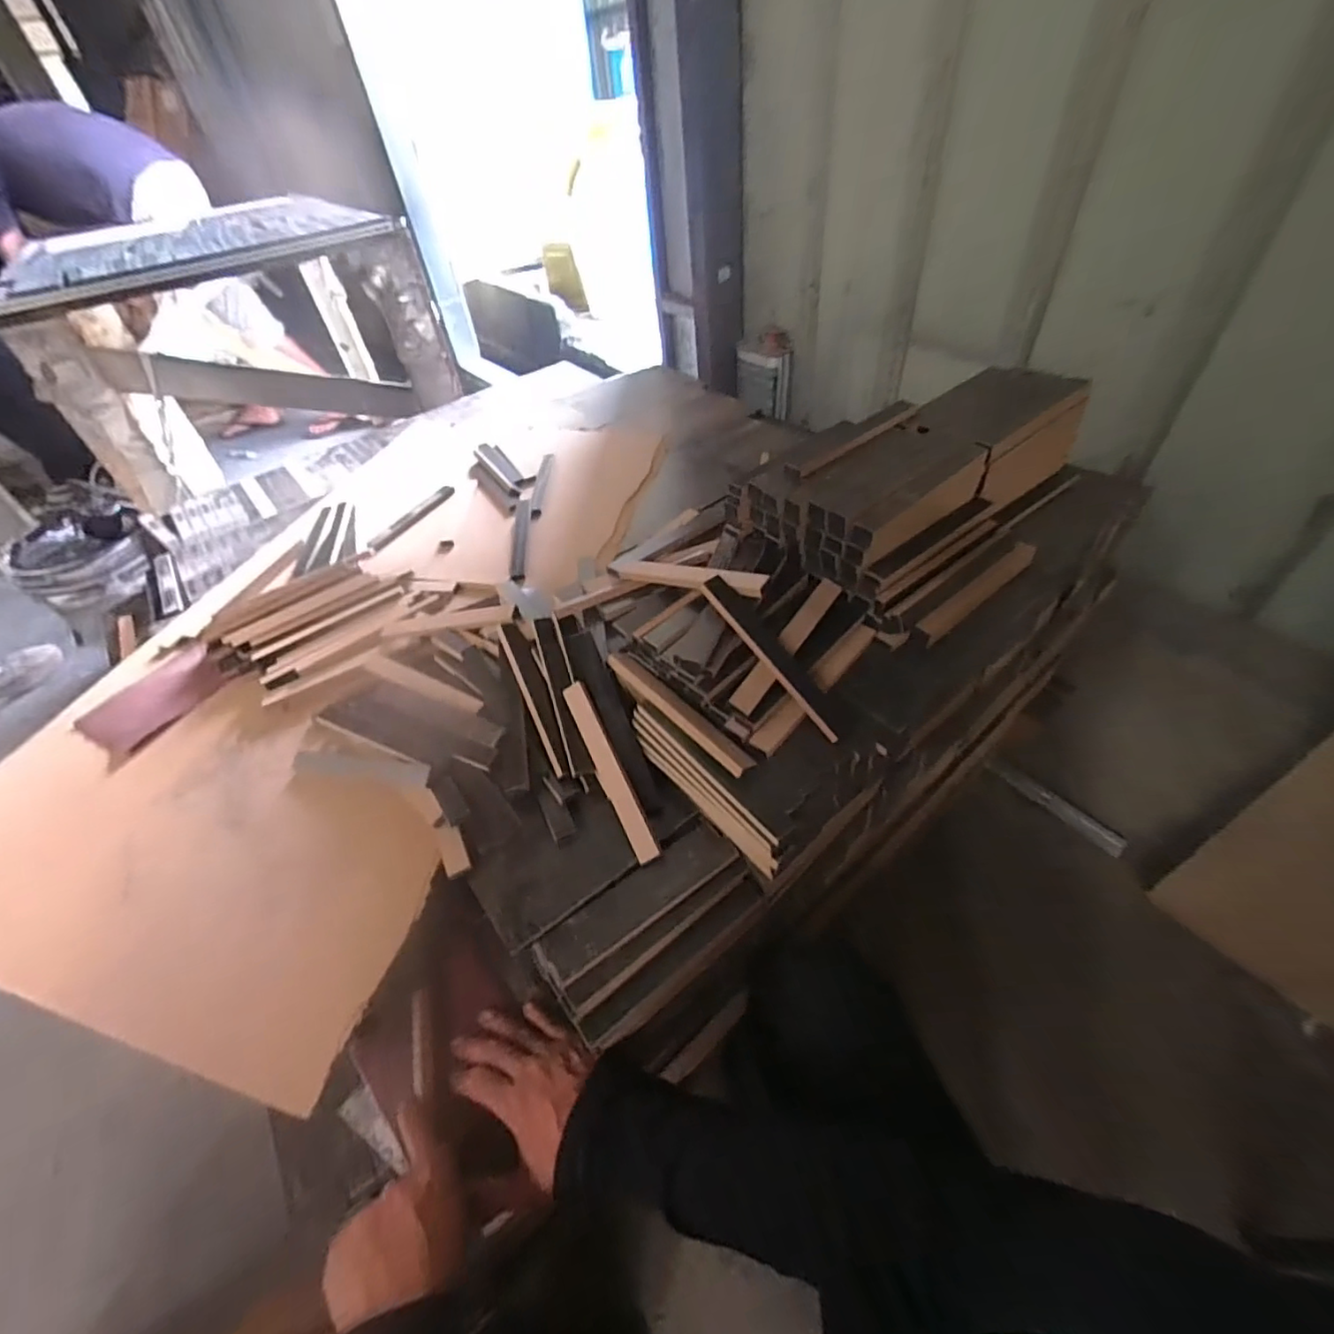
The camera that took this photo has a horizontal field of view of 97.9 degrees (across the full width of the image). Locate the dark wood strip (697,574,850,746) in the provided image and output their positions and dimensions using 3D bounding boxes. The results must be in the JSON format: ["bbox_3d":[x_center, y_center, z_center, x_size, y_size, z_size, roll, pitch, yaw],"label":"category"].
[{"bbox_3d":[0.094,-0.013,0.503,0.032,0.009,0.171,-30,73,-29],"label":"dark wood strip"}]

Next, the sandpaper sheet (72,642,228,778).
[{"bbox_3d":[-0.612,0.033,0.692,0.121,0.013,0.148,22,53,25],"label":"sandpaper sheet"}]

